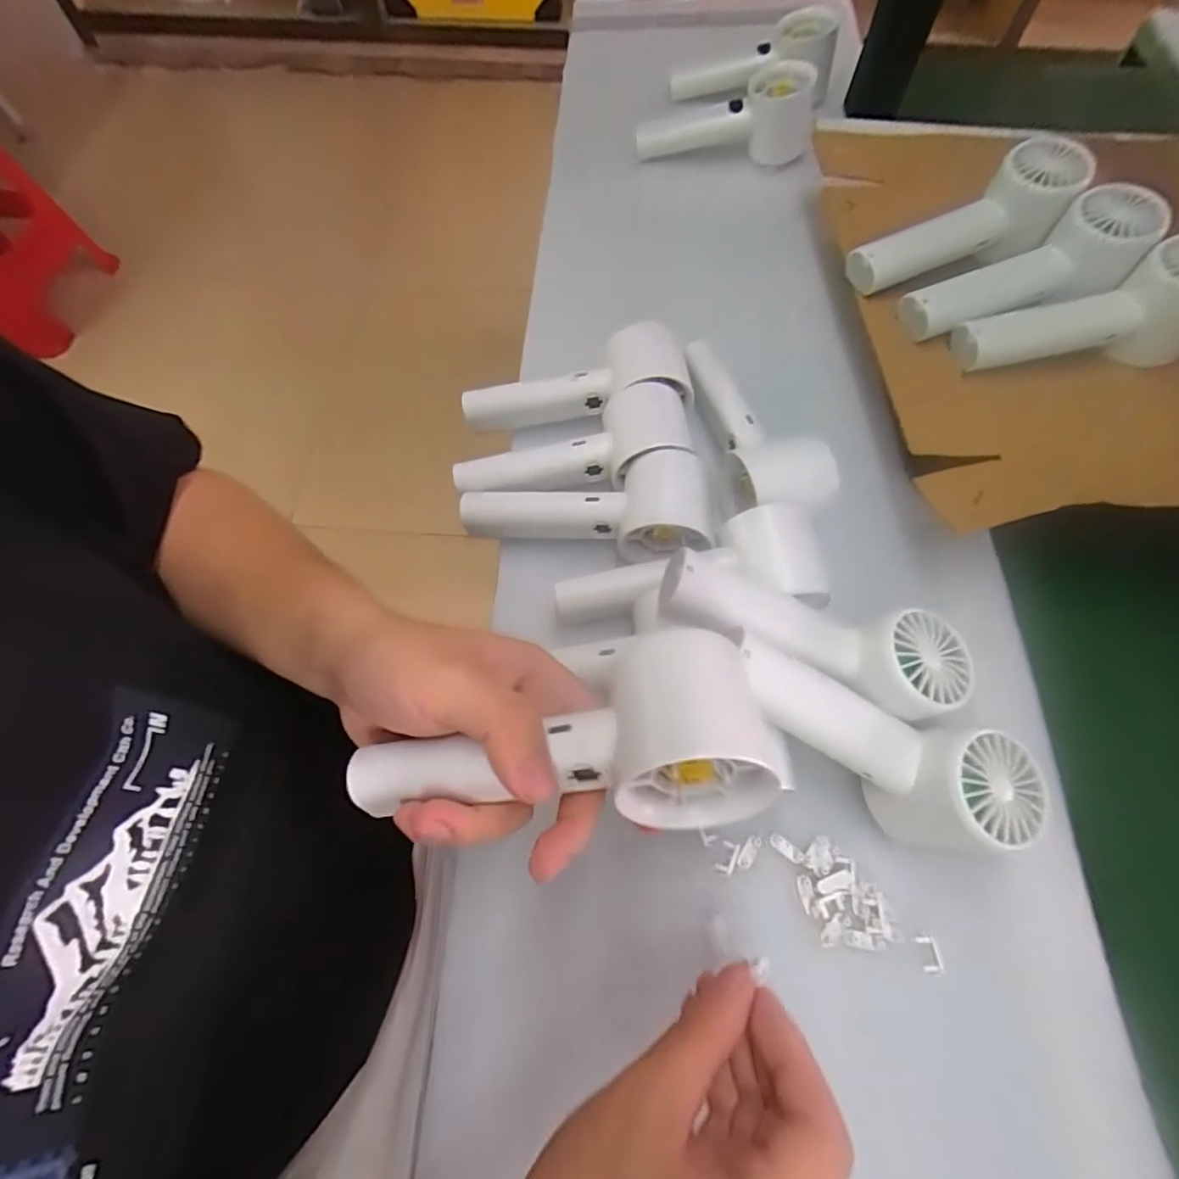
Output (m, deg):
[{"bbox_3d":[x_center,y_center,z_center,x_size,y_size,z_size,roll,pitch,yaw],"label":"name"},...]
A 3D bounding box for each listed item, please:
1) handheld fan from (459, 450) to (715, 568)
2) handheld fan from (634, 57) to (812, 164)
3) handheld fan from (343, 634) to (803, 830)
[{"bbox_3d":[-0.005,-0.052,0.355,0.157,0.053,0.054,0,66,13],"label":"handheld fan"},{"bbox_3d":[0.135,-0.479,0.564,0.168,0.074,0.076,3,66,2],"label":"handheld fan"},{"bbox_3d":[-0.014,0.059,0.213,0.161,0.051,0.066,-9,66,6],"label":"handheld fan"}]

